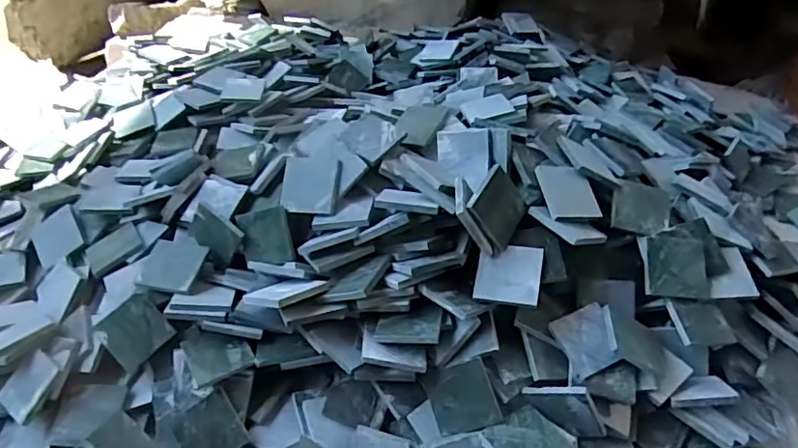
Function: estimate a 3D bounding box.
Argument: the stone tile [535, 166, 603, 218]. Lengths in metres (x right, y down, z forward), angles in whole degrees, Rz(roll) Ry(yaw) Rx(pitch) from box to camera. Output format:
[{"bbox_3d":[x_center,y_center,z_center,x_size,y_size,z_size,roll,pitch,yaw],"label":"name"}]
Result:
[{"bbox_3d":[0.144,-0.027,0.485,0.050,0.004,0.048,-4,69,-18],"label":"stone tile"}]

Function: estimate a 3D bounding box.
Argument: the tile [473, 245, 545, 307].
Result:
[{"bbox_3d":[0.088,0.039,0.457,0.050,0.005,0.050,4,61,22],"label":"tile"}]

